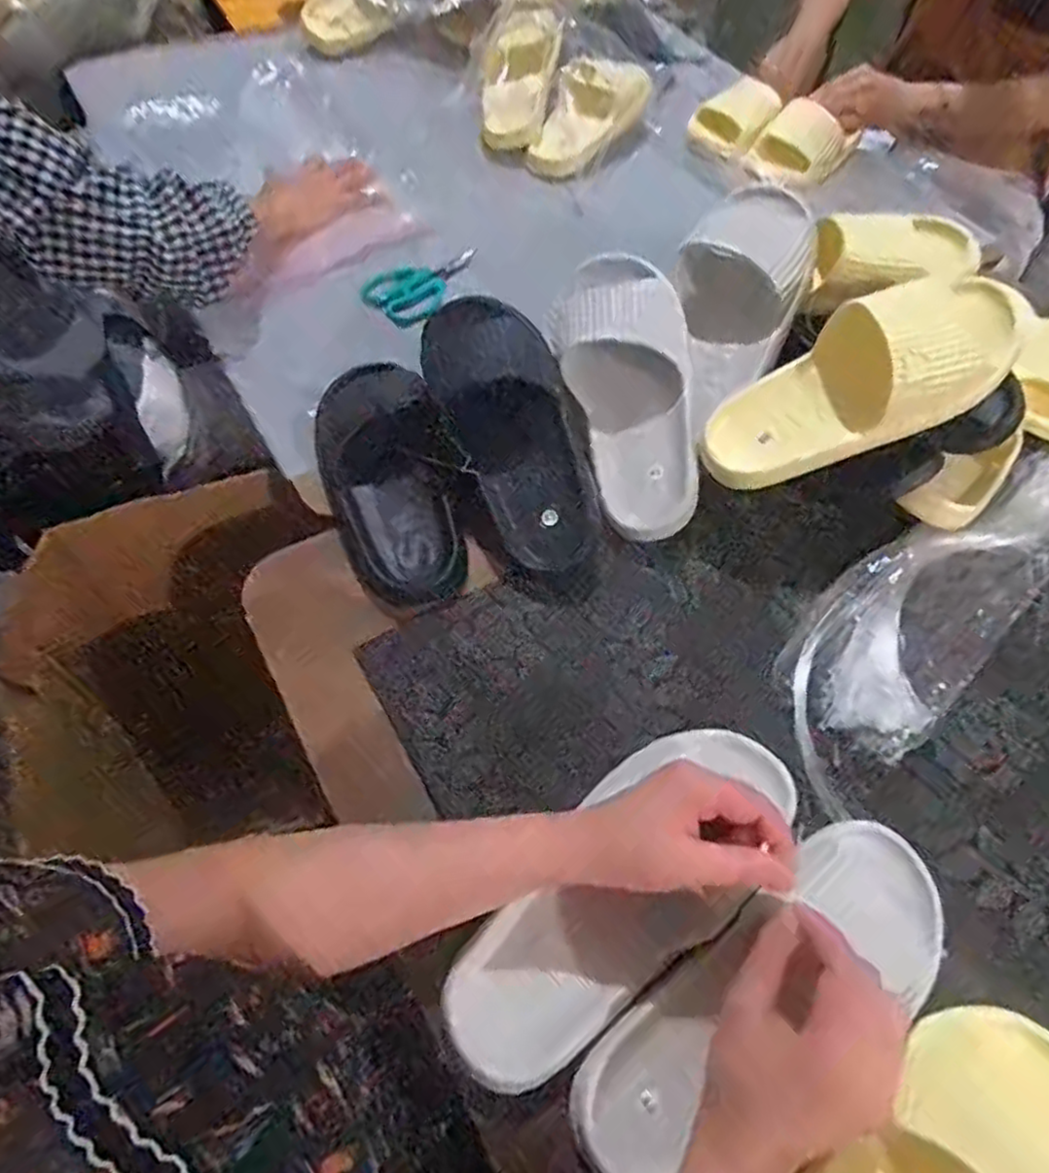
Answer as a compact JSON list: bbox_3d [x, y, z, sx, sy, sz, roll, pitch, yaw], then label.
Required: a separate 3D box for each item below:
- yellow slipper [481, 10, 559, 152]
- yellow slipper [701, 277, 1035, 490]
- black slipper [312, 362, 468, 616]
[{"bbox_3d":[-0.001,-0.675,0.955,0.083,0.057,0.197,15,84,6],"label":"yellow slipper"},{"bbox_3d":[0.258,-0.160,0.553,0.252,0.070,0.094,-27,58,17],"label":"yellow slipper"},{"bbox_3d":[-0.117,-0.100,0.613,0.112,0.061,0.251,-19,61,-15],"label":"black slipper"}]

